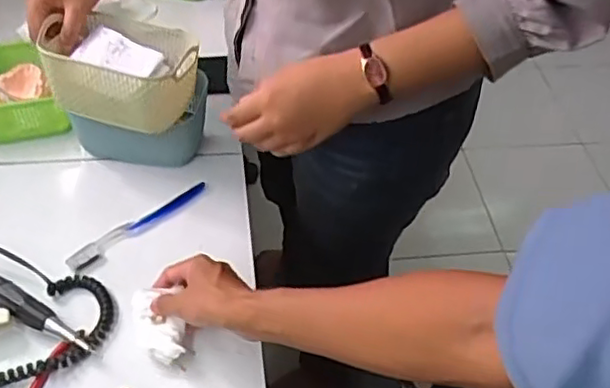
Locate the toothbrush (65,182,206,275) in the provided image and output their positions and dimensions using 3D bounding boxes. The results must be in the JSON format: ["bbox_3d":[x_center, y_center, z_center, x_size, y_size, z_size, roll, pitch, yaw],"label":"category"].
[{"bbox_3d":[-0.193,0.035,0.767,0.032,0.008,0.186,37,55,25],"label":"toothbrush"}]

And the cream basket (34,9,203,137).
[{"bbox_3d":[-0.200,-0.145,0.753,0.159,0.074,0.110,17,49,10],"label":"cream basket"}]

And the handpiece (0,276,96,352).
[{"bbox_3d":[-0.285,0.122,0.668,0.157,0.022,0.028,27,52,18],"label":"handpiece"}]

